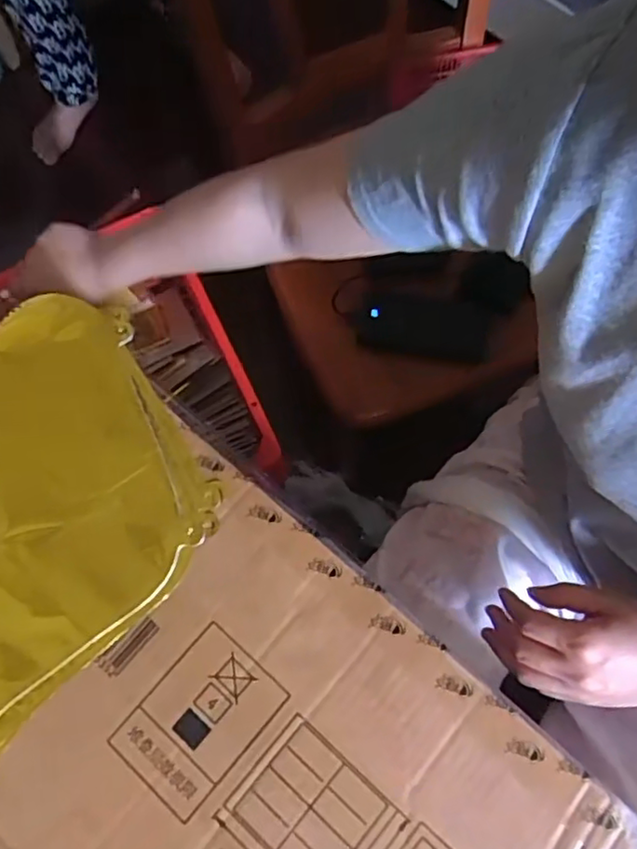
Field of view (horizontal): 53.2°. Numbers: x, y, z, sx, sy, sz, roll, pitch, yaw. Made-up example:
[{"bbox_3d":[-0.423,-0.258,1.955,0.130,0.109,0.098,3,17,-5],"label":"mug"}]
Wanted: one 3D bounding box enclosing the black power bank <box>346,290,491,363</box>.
[{"bbox_3d":[0.123,-0.125,0.805,0.152,0.023,0.080,5,88,-5],"label":"black power bank"}]

